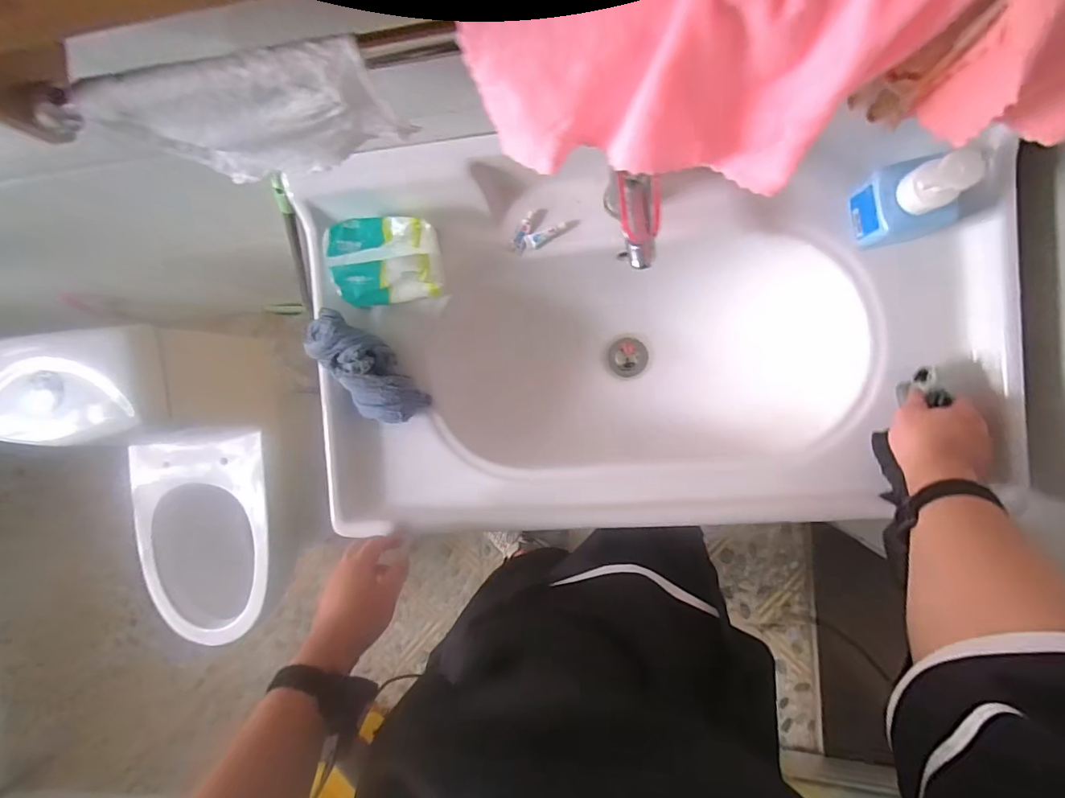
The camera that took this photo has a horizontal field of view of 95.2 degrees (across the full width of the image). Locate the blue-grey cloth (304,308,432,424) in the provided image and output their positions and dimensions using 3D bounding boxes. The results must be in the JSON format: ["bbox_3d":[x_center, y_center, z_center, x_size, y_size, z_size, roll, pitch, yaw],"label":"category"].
[{"bbox_3d":[-0.209,-0.034,0.606,0.083,0.043,0.166,-42,100,8],"label":"blue-grey cloth"}]

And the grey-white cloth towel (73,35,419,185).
[{"bbox_3d":[-0.186,-0.191,0.332,0.186,0.096,0.015,-3,76,13],"label":"grey-white cloth towel"}]

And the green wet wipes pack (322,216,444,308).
[{"bbox_3d":[-0.179,-0.170,0.593,0.130,0.068,0.102,-10,91,9],"label":"green wet wipes pack"}]

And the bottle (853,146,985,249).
[{"bbox_3d":[0.392,-0.203,0.497,0.072,0.110,0.071,-5,92,9],"label":"bottle"}]

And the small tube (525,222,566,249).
[{"bbox_3d":[0.017,-0.204,0.606,0.052,0.010,0.020,-18,90,9],"label":"small tube"}]

